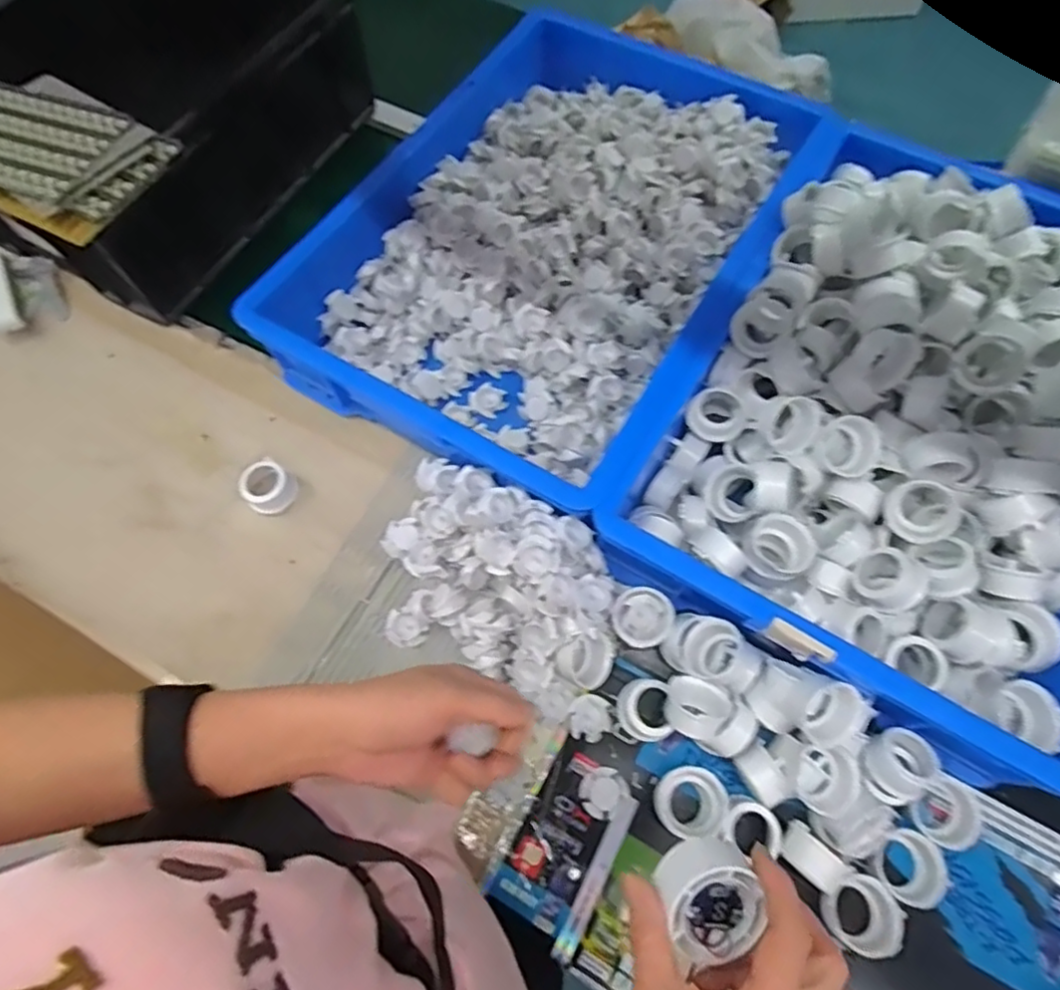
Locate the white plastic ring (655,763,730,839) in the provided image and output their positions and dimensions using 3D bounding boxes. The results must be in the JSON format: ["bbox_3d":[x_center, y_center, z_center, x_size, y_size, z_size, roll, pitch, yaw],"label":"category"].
[{"bbox_3d":[0.138,0.261,0.528,0.058,0.033,0.055,-3,77,14],"label":"white plastic ring"}]

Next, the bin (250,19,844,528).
[{"bbox_3d":[0.034,-0.296,0.712,0.414,0.118,0.598,29,71,12],"label":"bin"}]

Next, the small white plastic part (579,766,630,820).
[{"bbox_3d":[0.065,0.262,0.541,0.040,0.006,0.038,0,67,0],"label":"small white plastic part"}]

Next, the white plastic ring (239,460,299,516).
[{"bbox_3d":[-0.277,-0.007,0.654,0.055,0.032,0.053,-1,68,1],"label":"white plastic ring"}]

